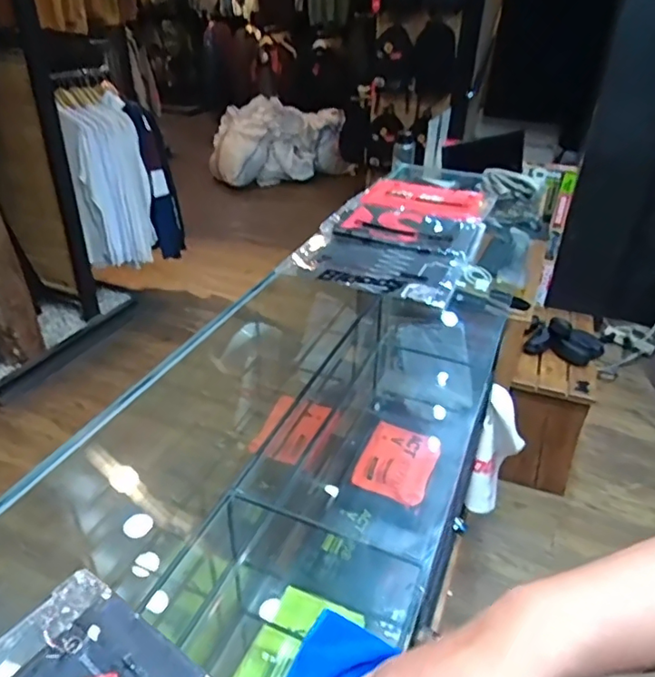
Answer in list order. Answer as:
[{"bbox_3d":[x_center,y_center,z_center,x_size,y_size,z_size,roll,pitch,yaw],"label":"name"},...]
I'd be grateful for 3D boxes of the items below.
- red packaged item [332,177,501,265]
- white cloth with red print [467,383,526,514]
[{"bbox_3d":[0.203,-0.282,1.227,0.278,0.023,0.450,13,34,16],"label":"red packaged item"},{"bbox_3d":[0.512,0.342,1.672,0.127,0.417,0.114,17,35,21],"label":"white cloth with red print"}]

